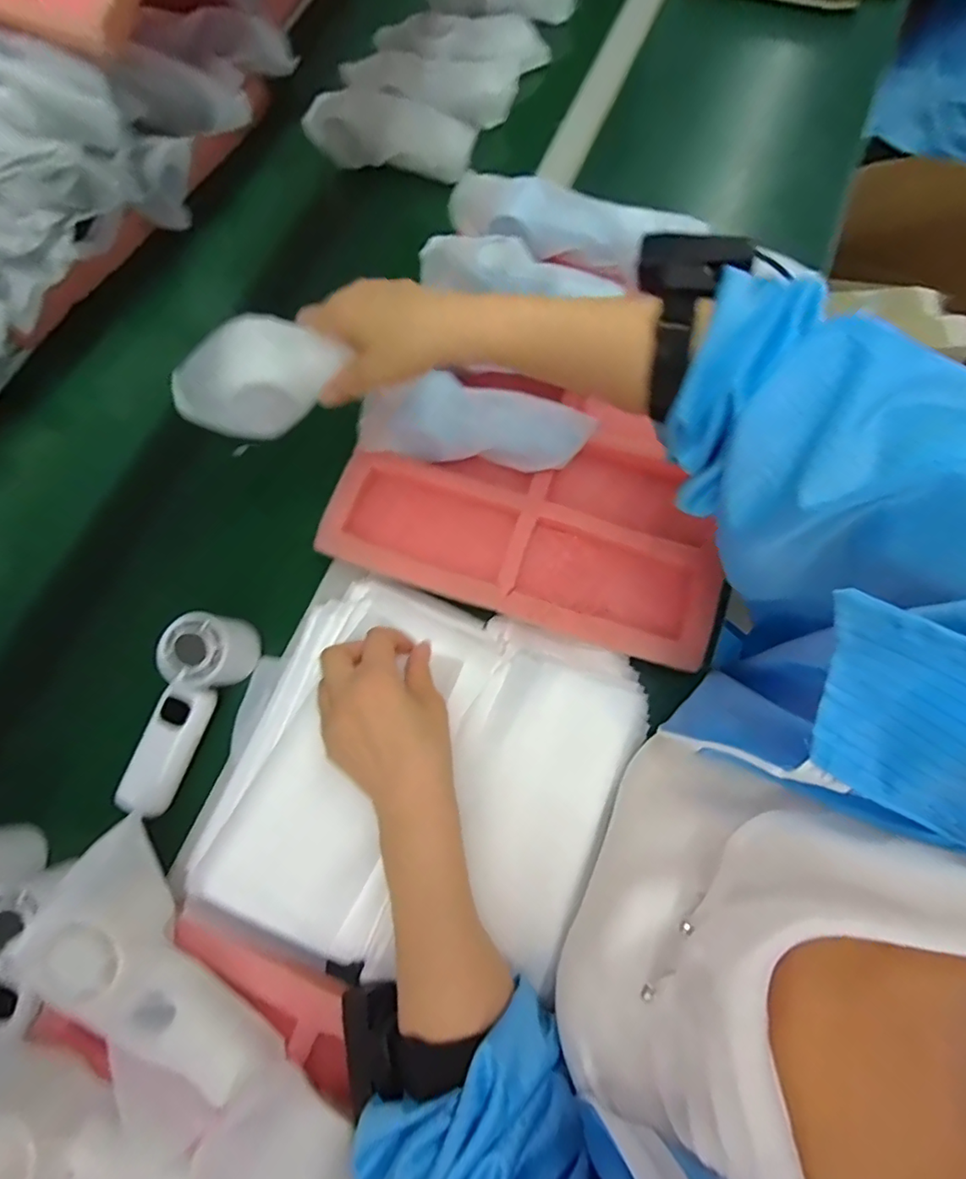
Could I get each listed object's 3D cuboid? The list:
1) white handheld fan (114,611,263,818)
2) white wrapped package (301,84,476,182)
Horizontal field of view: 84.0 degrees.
[{"bbox_3d":[-0.236,0.092,0.423,0.051,0.054,0.151,19,75,6],"label":"white handheld fan"},{"bbox_3d":[-0.110,-0.511,0.603,0.200,0.050,0.068,27,76,8],"label":"white wrapped package"}]

